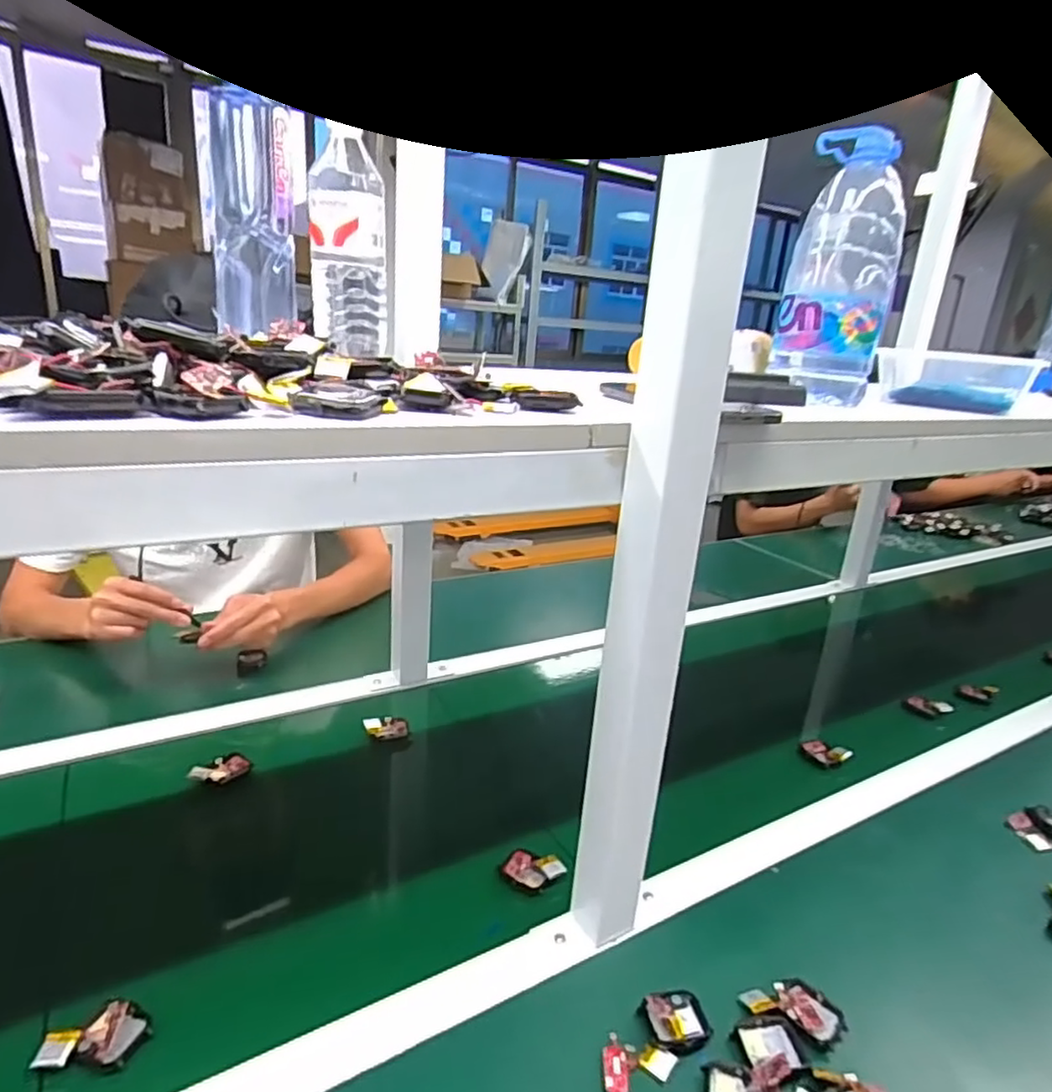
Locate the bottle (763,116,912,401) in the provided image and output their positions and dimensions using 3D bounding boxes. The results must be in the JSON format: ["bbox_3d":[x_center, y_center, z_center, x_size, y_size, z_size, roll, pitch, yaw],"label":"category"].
[{"bbox_3d":[0.310,-0.263,0.658,0.103,0.220,0.106,13,21,22],"label":"bottle"}]

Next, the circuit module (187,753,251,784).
[{"bbox_3d":[-0.321,0.233,0.701,0.035,0.016,0.057,21,25,39],"label":"circuit module"}]

